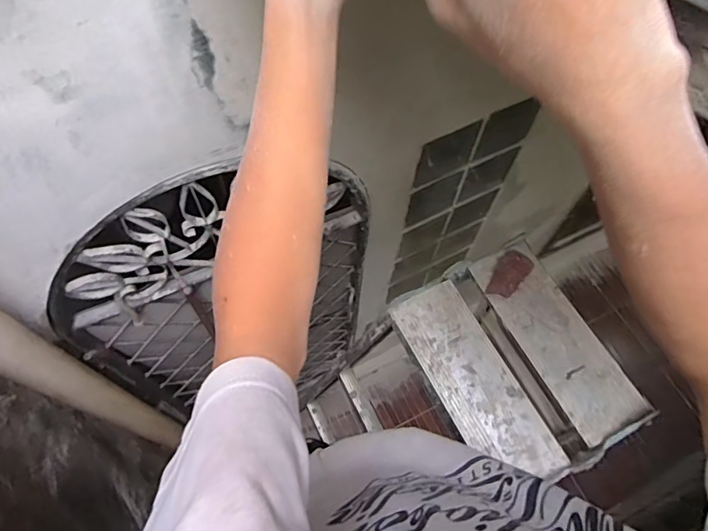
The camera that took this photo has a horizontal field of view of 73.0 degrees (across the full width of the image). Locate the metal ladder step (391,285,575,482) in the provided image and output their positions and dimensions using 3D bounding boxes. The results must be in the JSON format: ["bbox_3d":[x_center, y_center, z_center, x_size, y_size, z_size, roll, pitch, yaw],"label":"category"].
[{"bbox_3d":[0.162,0.153,0.647,0.104,0.014,0.279,-24,66,-14],"label":"metal ladder step"}]

